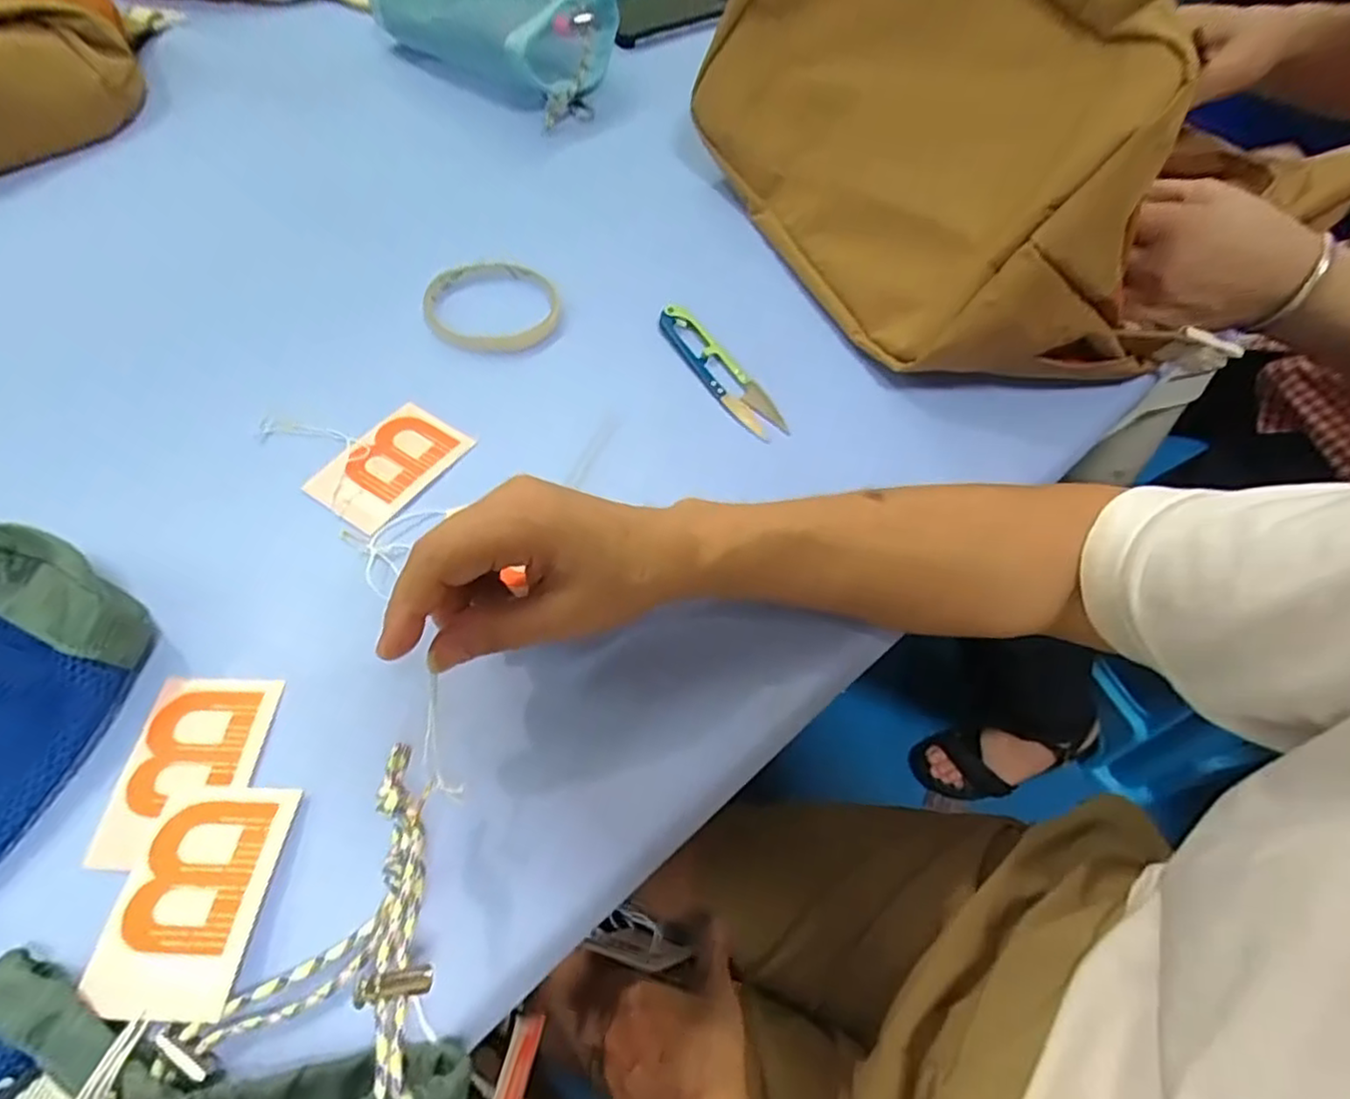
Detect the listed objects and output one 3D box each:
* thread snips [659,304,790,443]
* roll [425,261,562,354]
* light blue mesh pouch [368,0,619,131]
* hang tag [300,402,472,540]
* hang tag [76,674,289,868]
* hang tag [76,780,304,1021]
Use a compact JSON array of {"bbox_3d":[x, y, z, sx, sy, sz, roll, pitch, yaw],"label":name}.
[{"bbox_3d":[0.028,-0.111,0.433,0.027,0.015,0.114,-33,71,-10],"label":"thread snips"},{"bbox_3d":[-0.120,-0.161,0.451,0.086,0.009,0.078,26,62,10],"label":"roll"},{"bbox_3d":[-0.160,-0.466,0.596,0.240,0.069,0.119,34,64,18],"label":"light blue mesh pouch"},{"bbox_3d":[-0.160,-0.050,0.384,0.056,0.009,0.080,30,61,16],"label":"hang tag"},{"bbox_3d":[-0.209,0.093,0.293,0.055,0.004,0.080,2,59,1],"label":"hang tag"},{"bbox_3d":[-0.185,0.132,0.264,0.053,0.004,0.080,3,53,0],"label":"hang tag"}]

